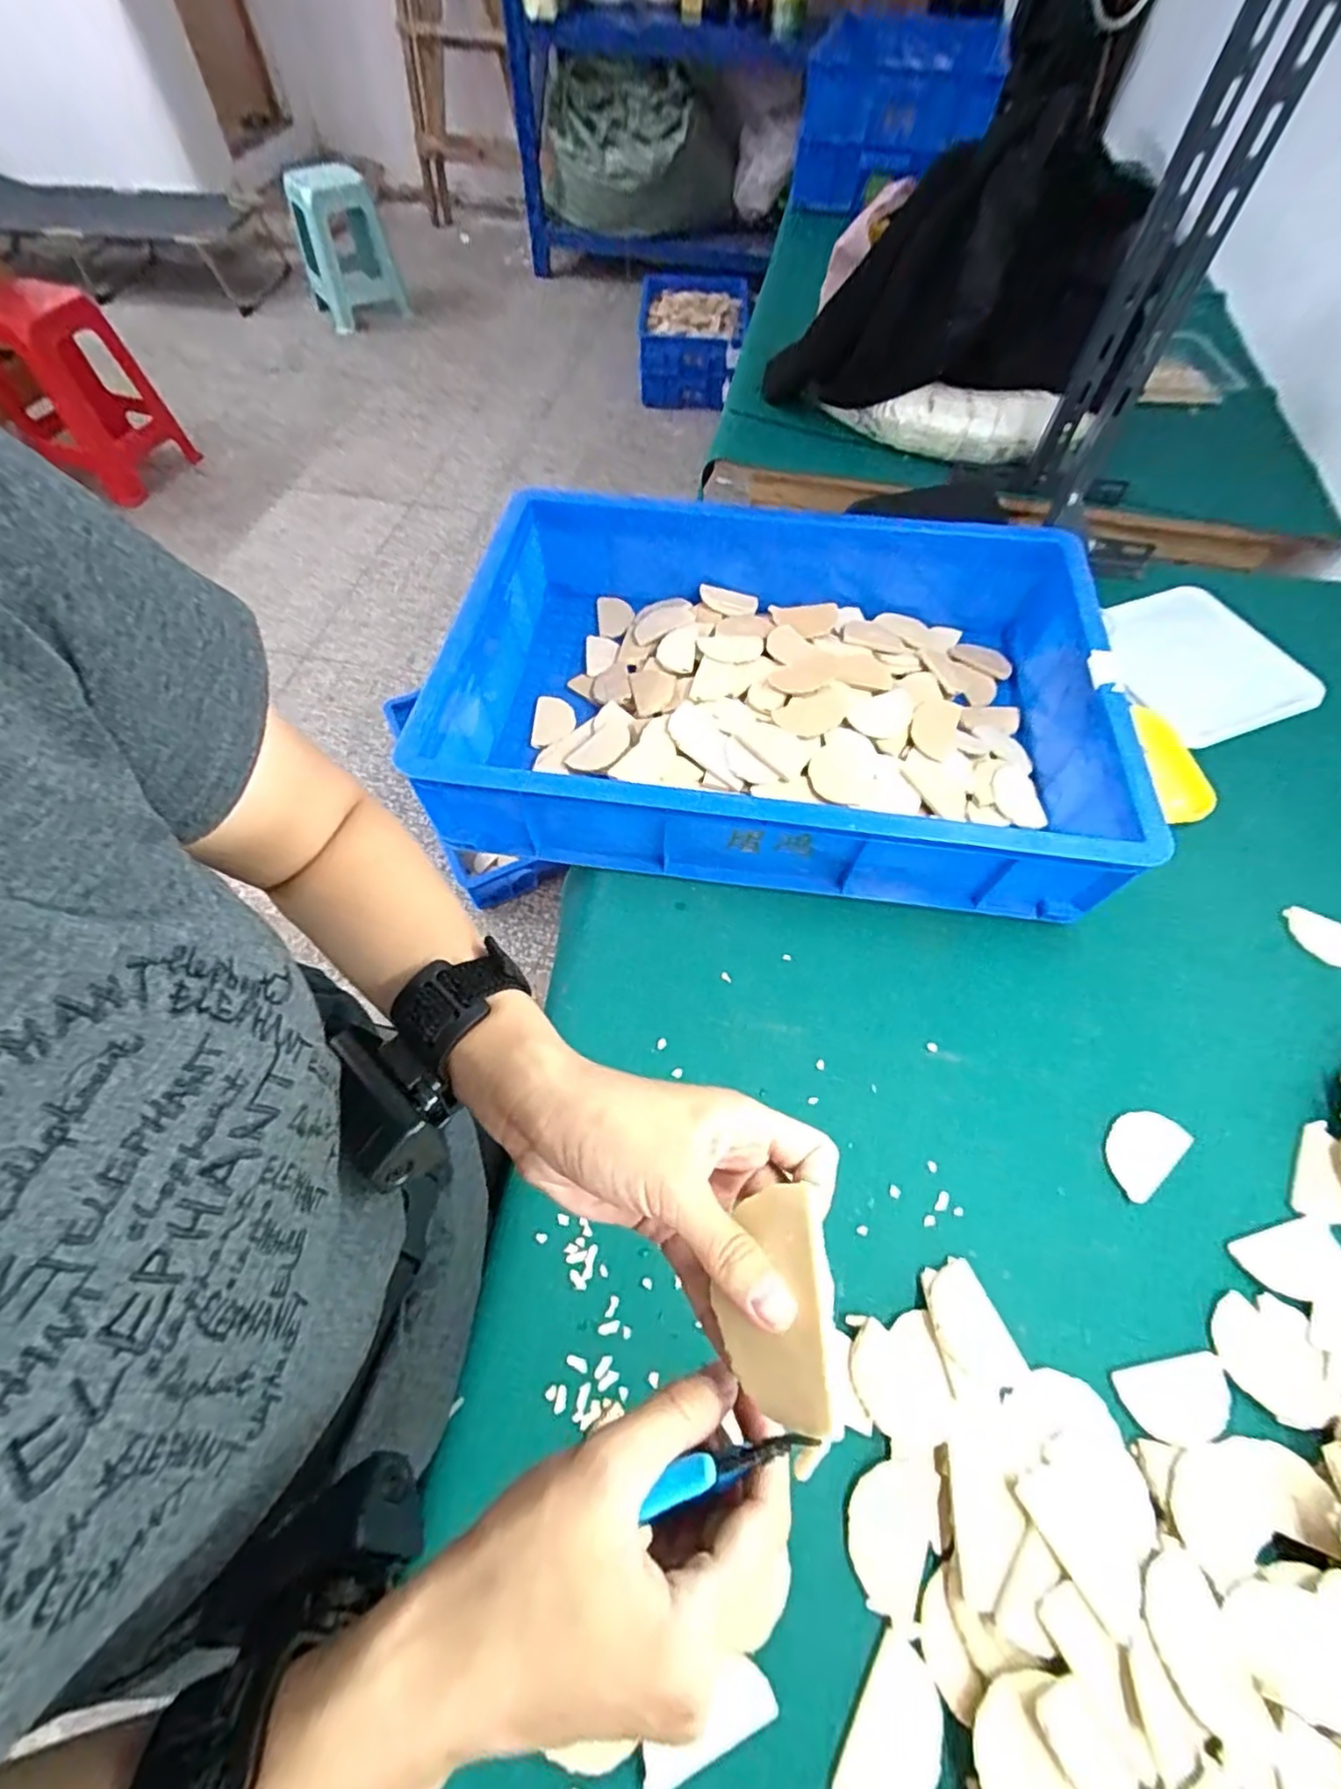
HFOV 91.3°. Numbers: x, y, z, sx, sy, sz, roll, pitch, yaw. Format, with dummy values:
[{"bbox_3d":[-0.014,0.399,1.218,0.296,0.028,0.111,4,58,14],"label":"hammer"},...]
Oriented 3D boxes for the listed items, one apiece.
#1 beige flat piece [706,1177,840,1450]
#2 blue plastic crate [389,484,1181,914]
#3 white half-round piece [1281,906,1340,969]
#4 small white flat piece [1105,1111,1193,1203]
[{"bbox_3d":[0.035,0.137,0.221,0.041,0.004,0.066,-14,62,32],"label":"beige flat piece"},{"bbox_3d":[0.097,-0.212,0.660,0.620,0.122,0.429,7,59,3],"label":"blue plastic crate"},{"bbox_3d":[0.594,0.040,0.589,0.073,0.008,0.045,32,63,16],"label":"white half-round piece"},{"bbox_3d":[0.355,0.191,0.494,0.068,0.014,0.041,-36,66,-20],"label":"small white flat piece"}]

